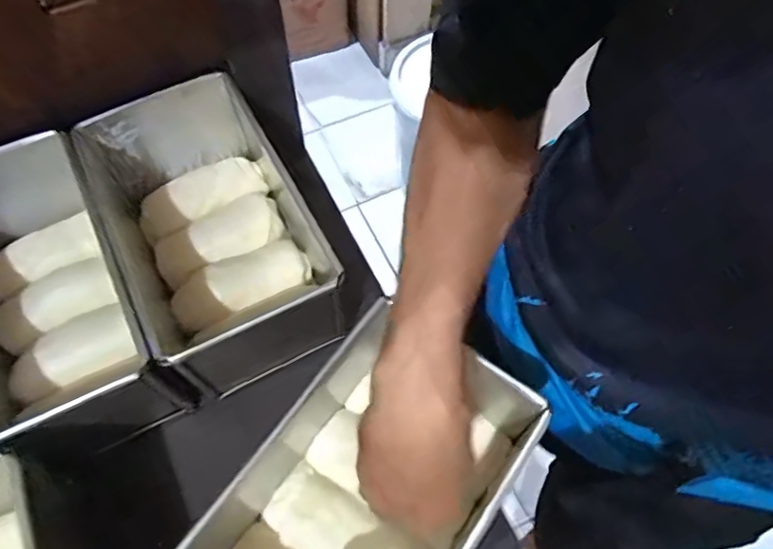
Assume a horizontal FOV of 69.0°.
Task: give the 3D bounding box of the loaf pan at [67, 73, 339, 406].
[{"bbox_3d":[-0.167,-0.037,0.546,0.199,0.127,0.253,-27,66,-13],"label":"loaf pan"}]

